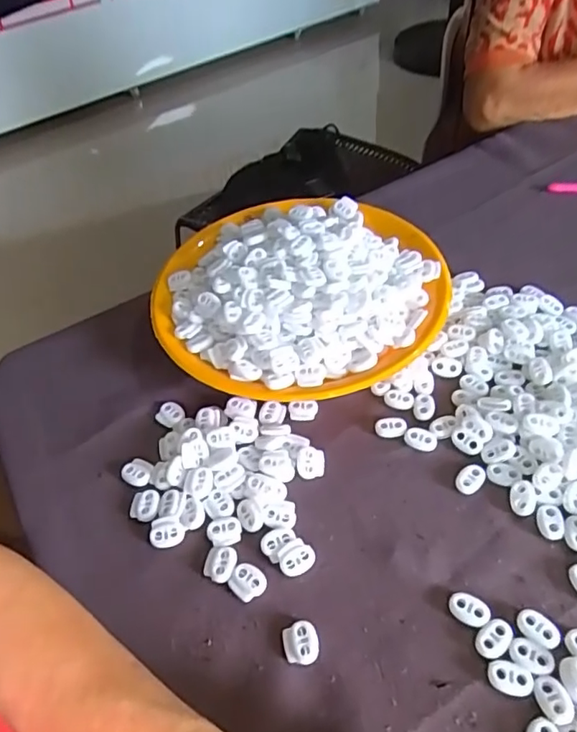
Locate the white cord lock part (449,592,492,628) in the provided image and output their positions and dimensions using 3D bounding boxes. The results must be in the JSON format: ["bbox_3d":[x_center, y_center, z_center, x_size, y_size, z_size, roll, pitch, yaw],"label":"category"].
[{"bbox_3d":[0.104,0.139,0.316,0.023,0.005,0.015,21,54,23],"label":"white cord lock part"}]

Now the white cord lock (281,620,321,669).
[{"bbox_3d":[0.007,0.157,0.311,0.020,0.004,0.023,-9,48,-2],"label":"white cord lock"}]

